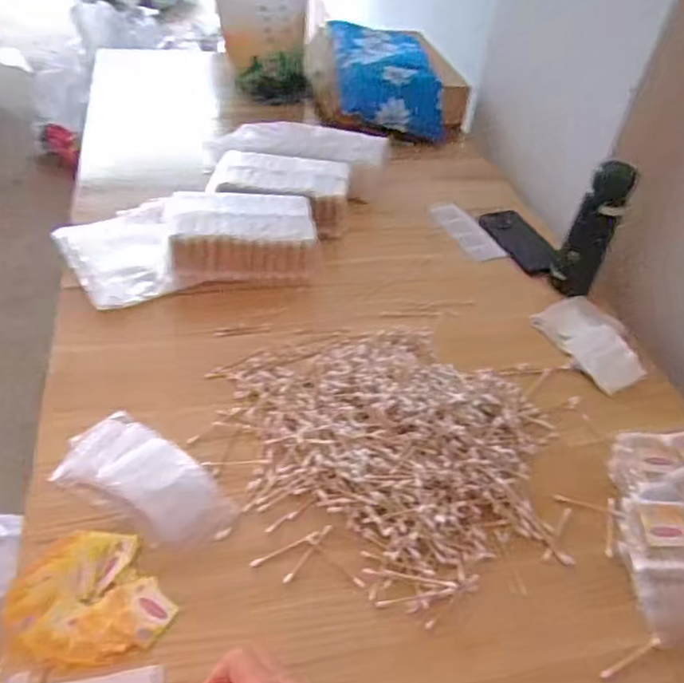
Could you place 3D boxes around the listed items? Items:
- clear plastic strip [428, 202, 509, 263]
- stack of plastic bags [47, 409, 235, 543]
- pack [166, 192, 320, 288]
[{"bbox_3d":[0.188,-0.182,0.958,0.064,0.013,0.192,-8,39,-16],"label":"clear plastic strip"},{"bbox_3d":[-0.192,0.135,0.585,0.184,0.014,0.089,30,48,21],"label":"stack of plastic bags"},{"bbox_3d":[-0.139,-0.142,0.815,0.204,0.066,0.119,0,44,-7],"label":"pack"}]

